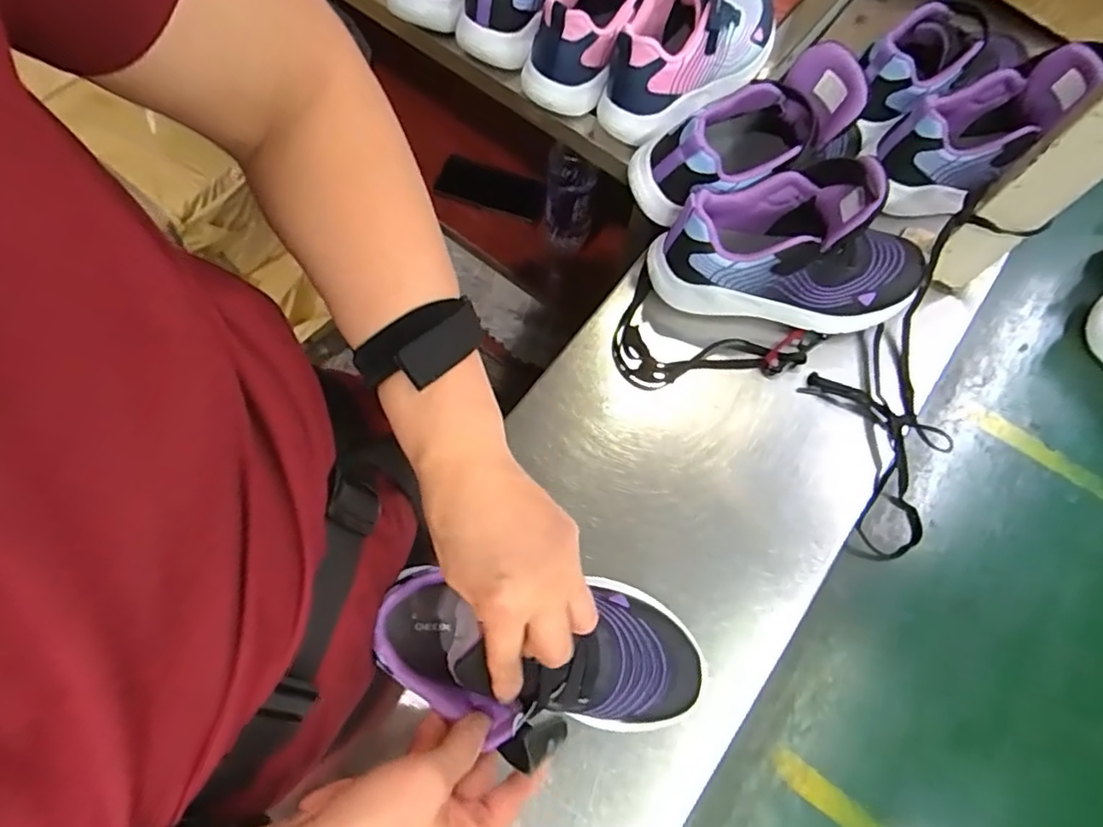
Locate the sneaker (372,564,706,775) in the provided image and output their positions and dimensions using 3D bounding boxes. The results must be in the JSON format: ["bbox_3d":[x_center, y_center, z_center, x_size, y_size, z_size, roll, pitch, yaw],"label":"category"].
[{"bbox_3d":[-0.004,0.147,0.371,0.197,0.082,0.092,9,70,-2],"label":"sneaker"}]

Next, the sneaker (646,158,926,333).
[{"bbox_3d":[0.194,-0.135,0.478,0.210,0.139,0.084,7,70,0],"label":"sneaker"}]

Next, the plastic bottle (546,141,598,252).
[{"bbox_3d":[0.022,-0.272,0.818,0.061,0.161,0.069,5,70,-1],"label":"plastic bottle"}]

